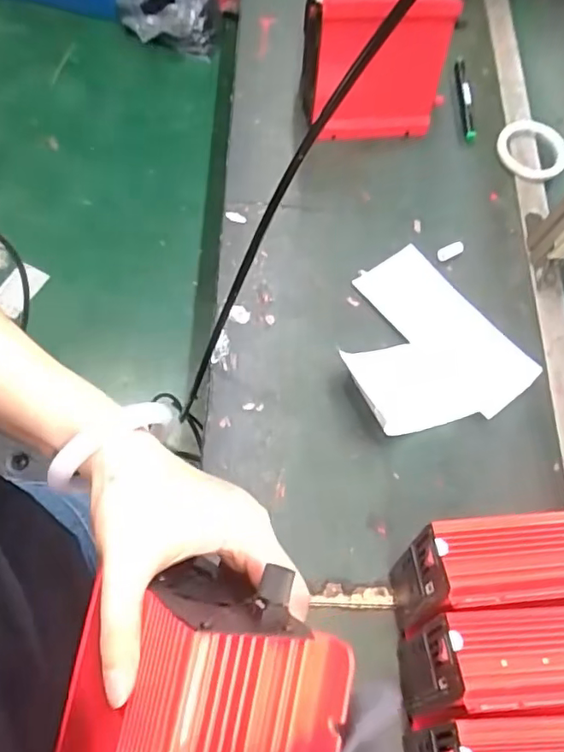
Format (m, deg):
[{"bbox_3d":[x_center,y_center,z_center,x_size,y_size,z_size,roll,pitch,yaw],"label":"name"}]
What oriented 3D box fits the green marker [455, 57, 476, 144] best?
[{"bbox_3d":[0.264,-0.402,0.813,0.022,0.012,0.164,3,68,-4],"label":"green marker"}]

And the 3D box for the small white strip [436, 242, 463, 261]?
[{"bbox_3d":[0.213,-0.158,0.716,0.038,0.007,0.014,-23,72,-14],"label":"small white strip"}]

